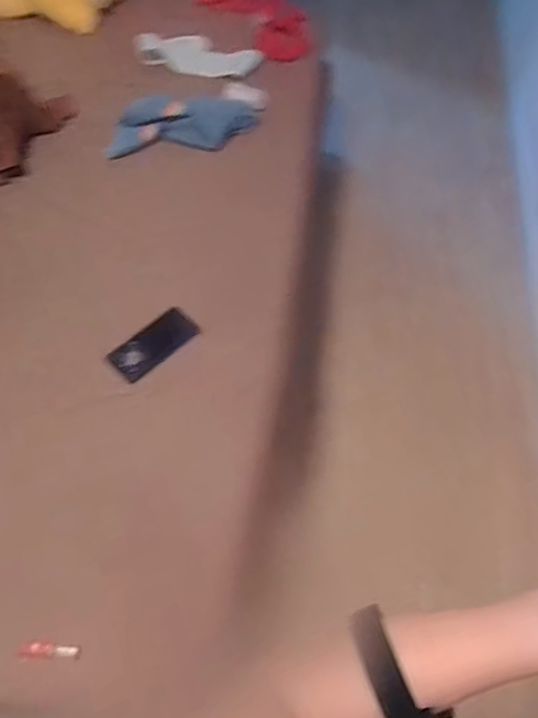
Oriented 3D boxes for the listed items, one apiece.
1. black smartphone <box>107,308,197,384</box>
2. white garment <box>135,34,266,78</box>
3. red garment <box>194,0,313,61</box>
[{"bbox_3d":[-0.206,-0.027,1.017,0.157,0.009,0.068,-41,105,-18],"label":"black smartphone"},{"bbox_3d":[-0.181,-0.766,1.418,0.319,0.044,0.133,8,59,3],"label":"white garment"},{"bbox_3d":[-0.043,-1.000,1.619,0.368,0.094,0.200,32,63,16],"label":"red garment"}]

